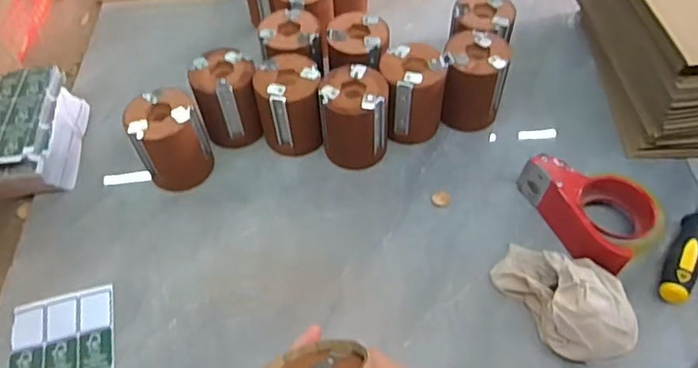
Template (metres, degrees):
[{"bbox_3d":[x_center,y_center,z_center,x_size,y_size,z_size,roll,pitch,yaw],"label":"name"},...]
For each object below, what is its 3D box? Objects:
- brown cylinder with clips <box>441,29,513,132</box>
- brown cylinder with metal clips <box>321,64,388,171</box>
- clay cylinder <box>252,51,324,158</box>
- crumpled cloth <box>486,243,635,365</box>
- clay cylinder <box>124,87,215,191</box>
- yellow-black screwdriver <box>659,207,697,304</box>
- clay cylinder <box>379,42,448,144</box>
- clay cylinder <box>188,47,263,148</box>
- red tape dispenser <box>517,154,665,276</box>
[{"bbox_3d":[0.157,-0.128,0.699,0.078,0.100,0.086,12,56,11],"label":"brown cylinder with clips"},{"bbox_3d":[0.008,-0.072,0.661,0.078,0.107,0.088,-3,54,1],"label":"brown cylinder with metal clips"},{"bbox_3d":[-0.072,-0.096,0.680,0.075,0.106,0.079,-7,54,-2],"label":"clay cylinder"},{"bbox_3d":[0.220,0.110,0.555,0.090,0.048,0.146,-28,58,-16],"label":"crumpled cloth"},{"bbox_3d":[-0.207,-0.046,0.649,0.076,0.107,0.093,-21,56,-12],"label":"clay cylinder"},{"bbox_3d":[0.362,0.070,0.586,0.030,0.027,0.132,26,60,20],"label":"yellow-black screwdriver"},{"bbox_3d":[0.078,-0.109,0.686,0.080,0.103,0.081,5,55,7],"label":"clay cylinder"},{"bbox_3d":[-0.151,-0.105,0.689,0.076,0.105,0.077,-11,55,-5],"label":"clay cylinder"},{"bbox_3d":[0.265,0.023,0.612,0.093,0.055,0.150,-32,59,-19],"label":"red tape dispenser"}]

